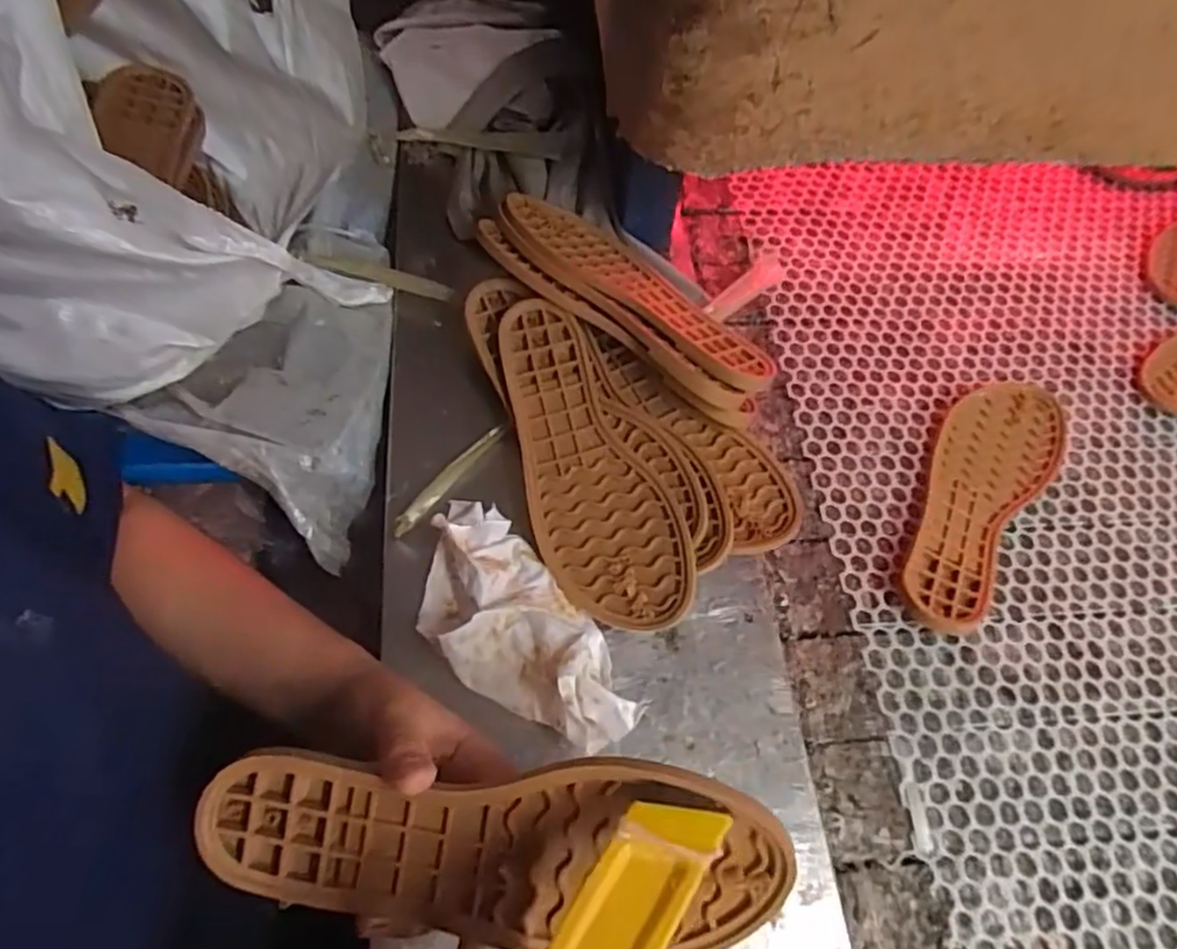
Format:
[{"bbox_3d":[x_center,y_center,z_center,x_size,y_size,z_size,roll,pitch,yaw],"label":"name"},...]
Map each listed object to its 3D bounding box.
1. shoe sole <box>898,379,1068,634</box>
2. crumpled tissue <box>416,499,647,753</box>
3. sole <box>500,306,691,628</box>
[{"bbox_3d":[0.280,0.010,0.500,0.077,0.022,0.233,36,64,13],"label":"shoe sole"},{"bbox_3d":[-0.043,0.085,0.392,0.076,0.035,0.161,-35,71,-22],"label":"crumpled tissue"},{"bbox_3d":[-0.015,-0.009,0.439,0.088,0.020,0.227,-27,71,1],"label":"sole"}]

